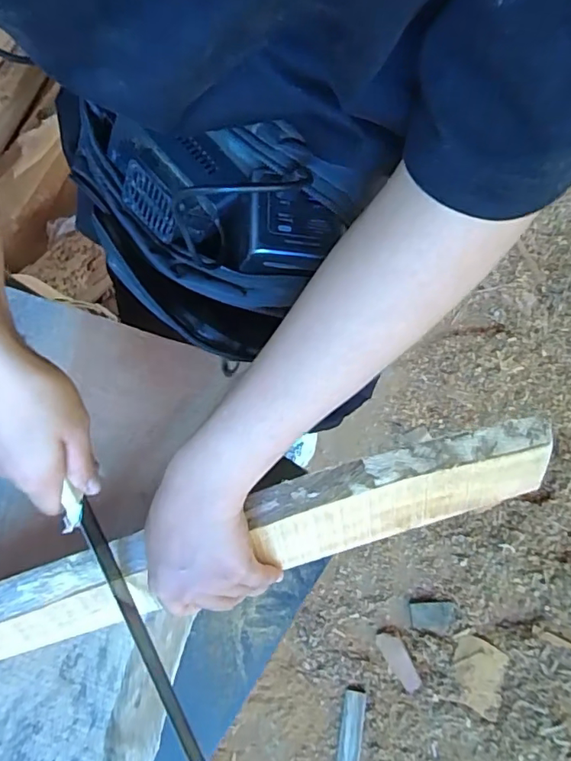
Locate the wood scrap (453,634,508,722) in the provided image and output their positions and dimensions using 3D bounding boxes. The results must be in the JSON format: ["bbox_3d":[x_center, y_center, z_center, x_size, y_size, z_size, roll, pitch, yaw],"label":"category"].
[{"bbox_3d":[0.376,0.579,1.019,0.099,0.007,0.130,17,77,4],"label":"wood scrap"}]

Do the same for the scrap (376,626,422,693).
[{"bbox_3d":[0.227,0.555,1.033,0.047,0.009,0.120,-29,78,-7],"label":"scrap"}]

